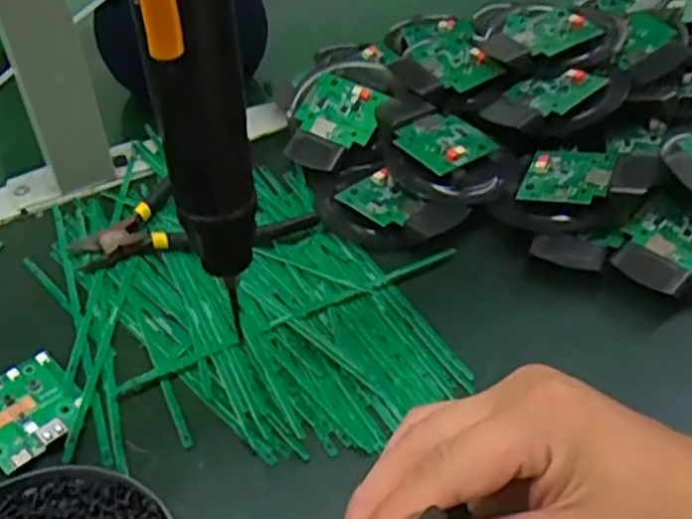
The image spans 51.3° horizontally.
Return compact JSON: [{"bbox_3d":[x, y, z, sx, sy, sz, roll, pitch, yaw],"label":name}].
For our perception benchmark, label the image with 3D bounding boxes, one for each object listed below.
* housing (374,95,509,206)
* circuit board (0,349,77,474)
[{"bbox_3d":[0.064,-0.077,0.478,0.089,0.027,0.085,10,43,11],"label":"housing"},{"bbox_3d":[-0.163,0.076,0.357,0.054,0.009,0.058,31,51,30],"label":"circuit board"}]

